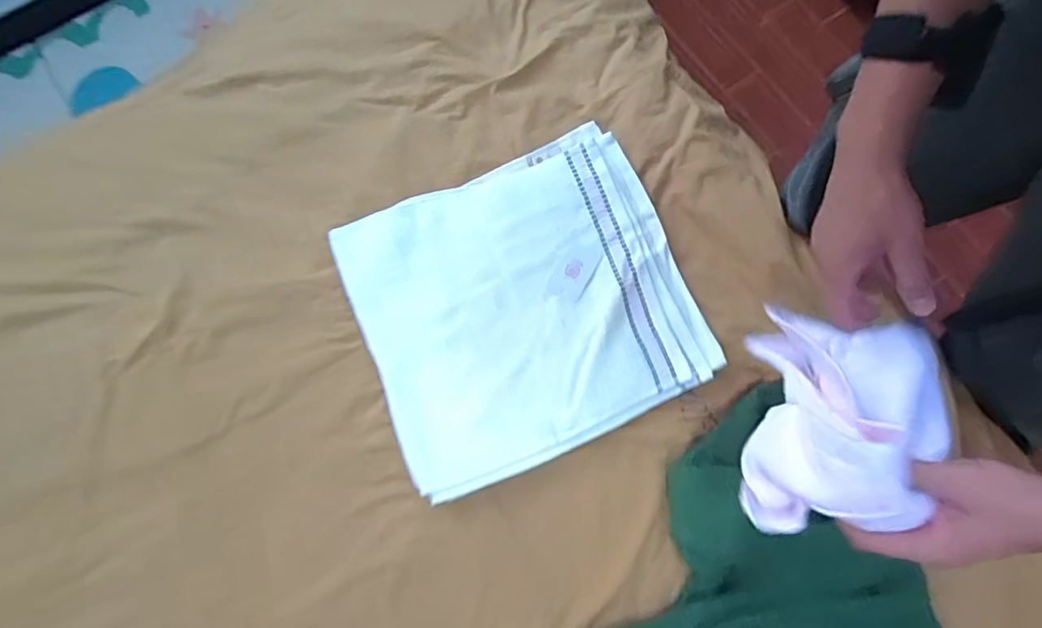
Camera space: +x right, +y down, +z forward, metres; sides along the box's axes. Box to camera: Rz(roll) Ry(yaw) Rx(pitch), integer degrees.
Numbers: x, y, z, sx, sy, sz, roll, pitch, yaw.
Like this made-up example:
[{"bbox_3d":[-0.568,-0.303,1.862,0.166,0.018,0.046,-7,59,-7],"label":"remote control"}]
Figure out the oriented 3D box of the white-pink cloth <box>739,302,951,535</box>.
[{"bbox_3d":[0.260,0.087,0.465,0.134,0.136,0.189,19,76,5],"label":"white-pink cloth"}]

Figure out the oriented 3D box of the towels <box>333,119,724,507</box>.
[{"bbox_3d":[0.004,-0.016,0.665,0.361,0.021,0.333,-23,76,-6],"label":"towels"}]

